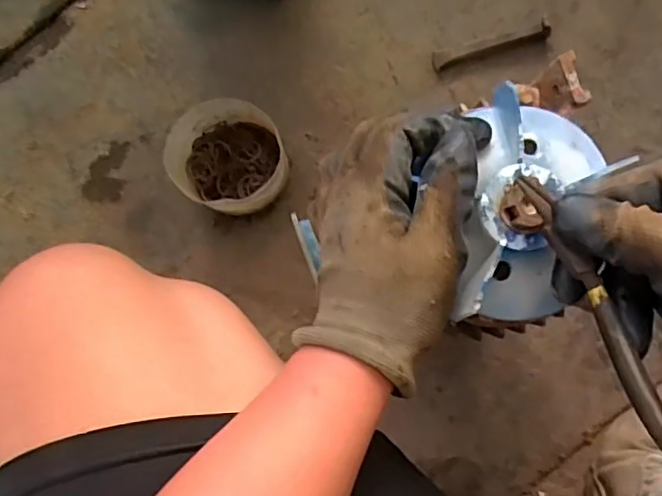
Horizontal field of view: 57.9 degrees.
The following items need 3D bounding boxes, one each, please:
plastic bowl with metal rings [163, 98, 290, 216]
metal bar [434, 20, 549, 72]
[{"bbox_3d":[-0.114,-0.100,0.682,0.114,0.102,0.123,0,87,2],"label":"plastic bowl with metal rings"},{"bbox_3d":[0.192,-0.245,0.719,0.141,0.020,0.024,-17,86,1],"label":"metal bar"}]

